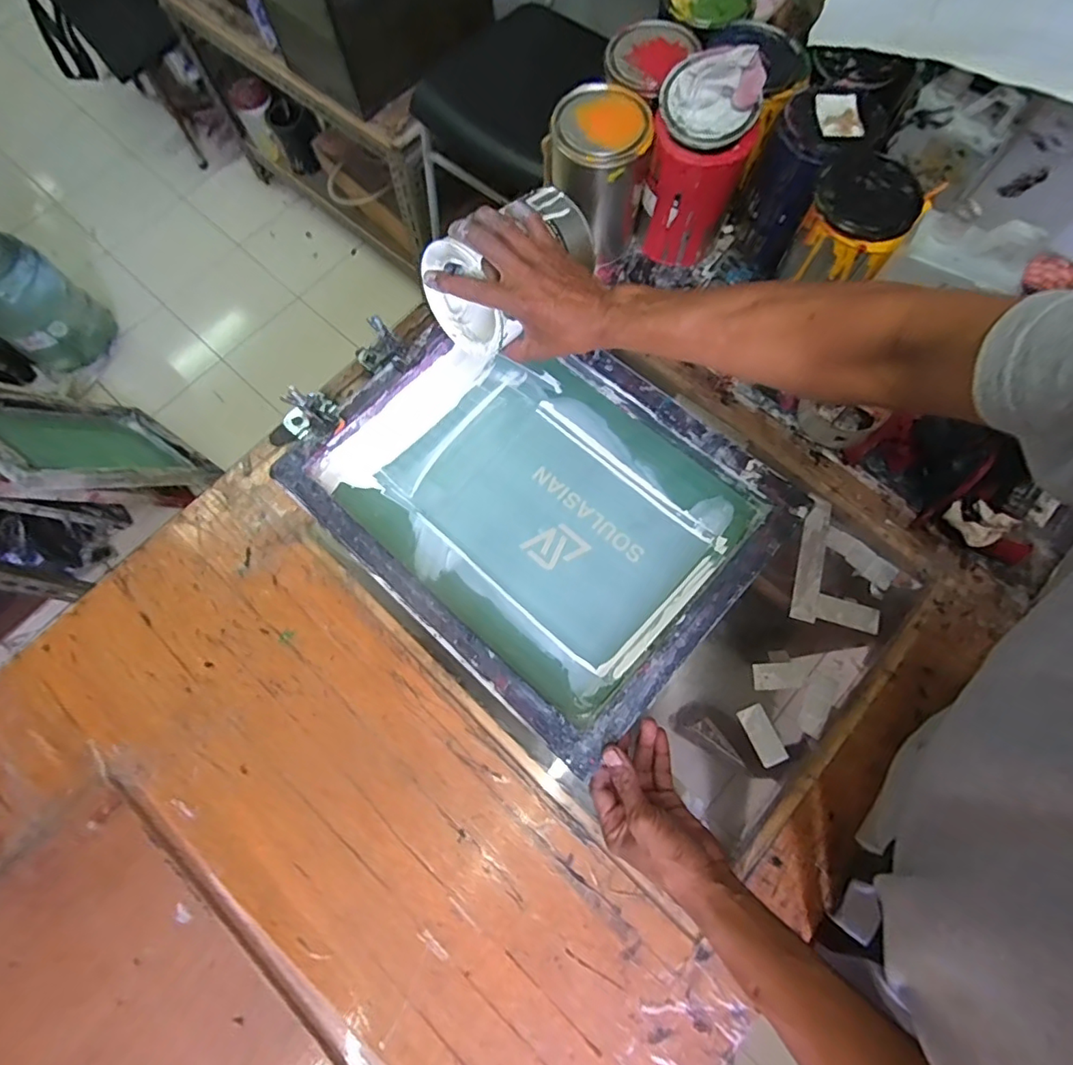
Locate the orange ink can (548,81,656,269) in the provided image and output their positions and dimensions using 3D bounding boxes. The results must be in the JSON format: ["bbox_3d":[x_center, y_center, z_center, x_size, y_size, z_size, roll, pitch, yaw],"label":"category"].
[{"bbox_3d":[0.071,-0.418,0.643,0.103,0.158,0.100,0,74,1],"label":"orange ink can"}]

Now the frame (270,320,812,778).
[{"bbox_3d":[-0.002,-0.041,0.578,0.438,0.047,0.341,40,78,11],"label":"frame"}]

